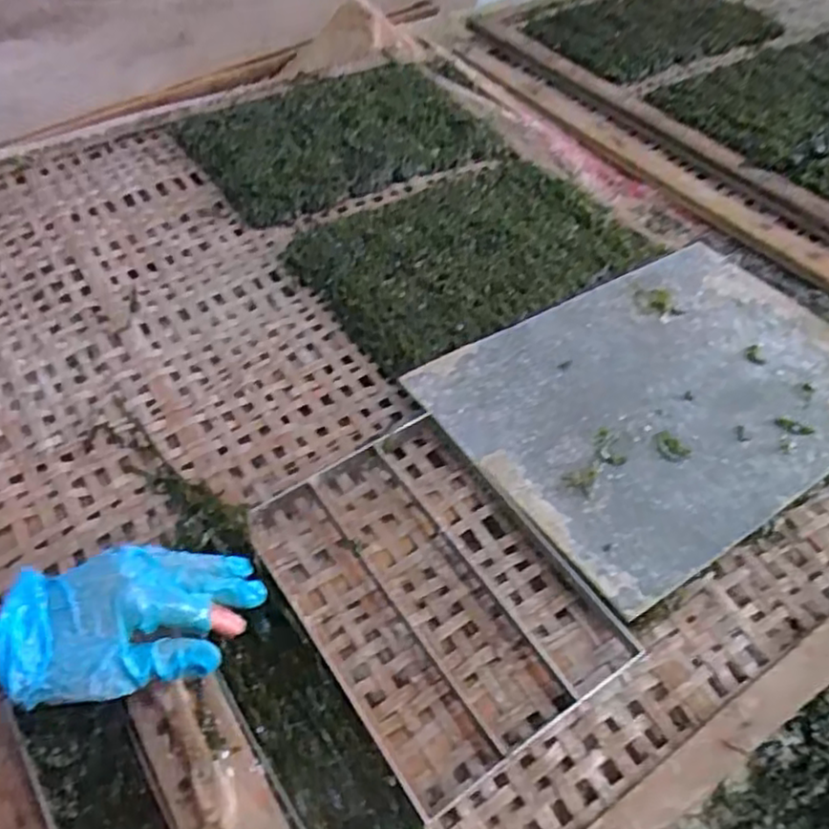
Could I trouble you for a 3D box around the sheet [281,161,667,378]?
[{"bbox_3d":[0.065,-0.185,0.774,0.359,0.019,0.244,-27,58,-23],"label":"sheet"}]

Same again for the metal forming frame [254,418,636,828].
[{"bbox_3d":[0.011,0.122,0.516,0.182,0.030,0.251,-29,59,-21],"label":"metal forming frame"}]

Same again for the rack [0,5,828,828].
[{"bbox_3d":[-0.031,-0.118,0.707,0.900,0.044,0.978,-28,58,-21],"label":"rack"}]

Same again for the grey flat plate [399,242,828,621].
[{"bbox_3d":[0.236,-0.027,0.644,0.404,0.008,0.269,-26,56,-25],"label":"grey flat plate"}]

